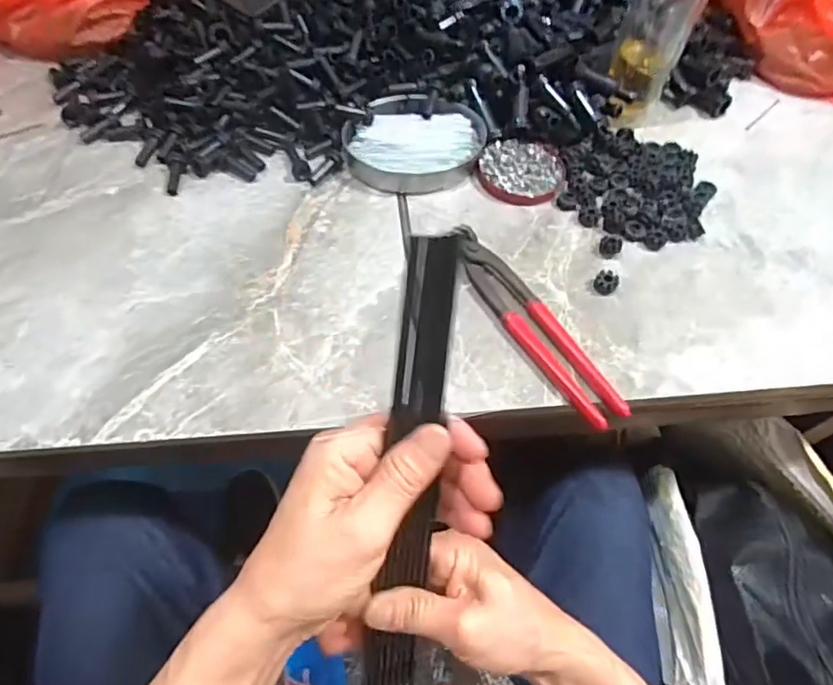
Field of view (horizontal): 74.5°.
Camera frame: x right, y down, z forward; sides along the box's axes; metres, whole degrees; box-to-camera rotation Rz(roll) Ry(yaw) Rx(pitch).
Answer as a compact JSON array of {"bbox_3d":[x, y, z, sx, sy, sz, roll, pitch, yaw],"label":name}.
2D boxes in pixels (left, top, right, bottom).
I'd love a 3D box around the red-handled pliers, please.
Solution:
[{"bbox_3d":[0.089,-0.017,0.433,0.035,0.015,0.196,-25,64,-19],"label":"red-handled pliers"}]

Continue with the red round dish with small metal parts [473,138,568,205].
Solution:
[{"bbox_3d":[0.100,-0.166,0.528,0.086,0.012,0.074,-1,59,-6],"label":"red round dish with small metal parts"}]

